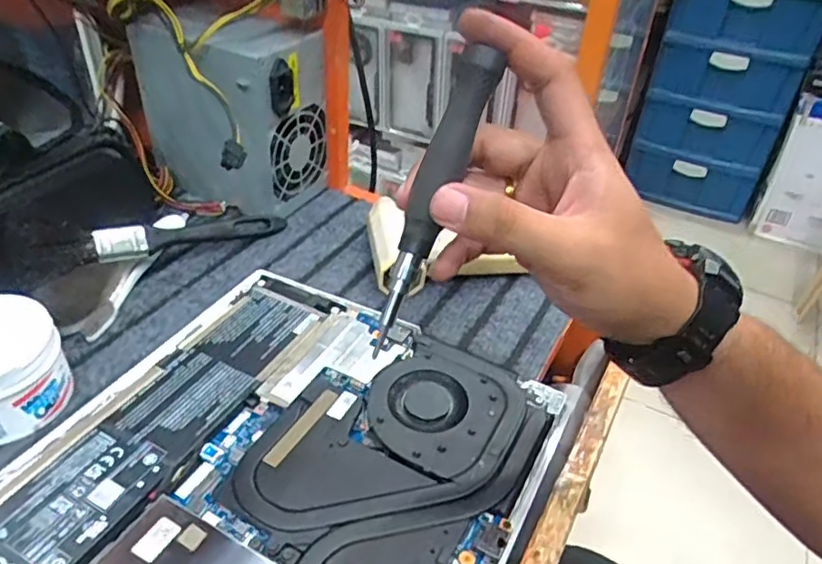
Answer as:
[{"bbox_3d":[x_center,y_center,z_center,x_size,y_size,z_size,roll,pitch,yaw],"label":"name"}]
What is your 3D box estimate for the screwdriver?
[{"bbox_3d":[0.010,-0.037,0.278,0.019,0.134,0.015,22,5,20],"label":"screwdriver"}]

